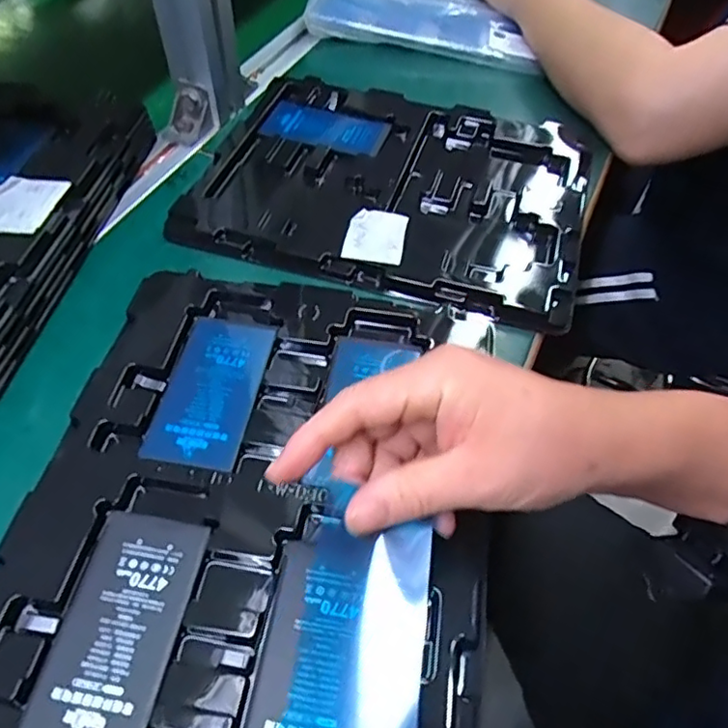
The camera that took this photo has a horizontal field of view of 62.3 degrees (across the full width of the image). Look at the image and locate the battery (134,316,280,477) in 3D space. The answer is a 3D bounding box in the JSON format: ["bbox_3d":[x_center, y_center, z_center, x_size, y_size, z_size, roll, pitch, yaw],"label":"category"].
[{"bbox_3d":[-0.084,0.013,0.334,0.051,0.004,0.095,7,54,5],"label":"battery"}]

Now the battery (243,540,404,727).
[{"bbox_3d":[-0.017,0.126,0.252,0.052,0.004,0.097,9,54,6],"label":"battery"}]

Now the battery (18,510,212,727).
[{"bbox_3d":[-0.105,0.112,0.258,0.050,0.004,0.097,8,54,6],"label":"battery"}]

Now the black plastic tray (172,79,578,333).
[{"bbox_3d":[0.023,-0.142,0.451,0.276,0.011,0.228,12,54,9],"label":"black plastic tray"}]

